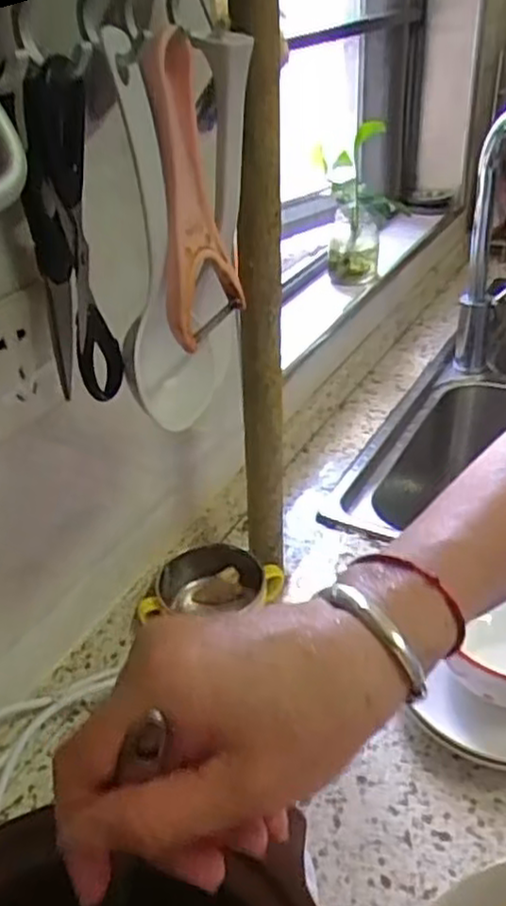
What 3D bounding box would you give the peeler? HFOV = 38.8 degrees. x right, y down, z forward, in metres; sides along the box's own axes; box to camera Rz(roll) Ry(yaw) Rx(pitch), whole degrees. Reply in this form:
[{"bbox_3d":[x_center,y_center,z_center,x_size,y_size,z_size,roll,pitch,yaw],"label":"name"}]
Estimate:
[{"bbox_3d":[-0.033,-0.125,0.352,0.012,0.141,0.059,12,42,28],"label":"peeler"}]

